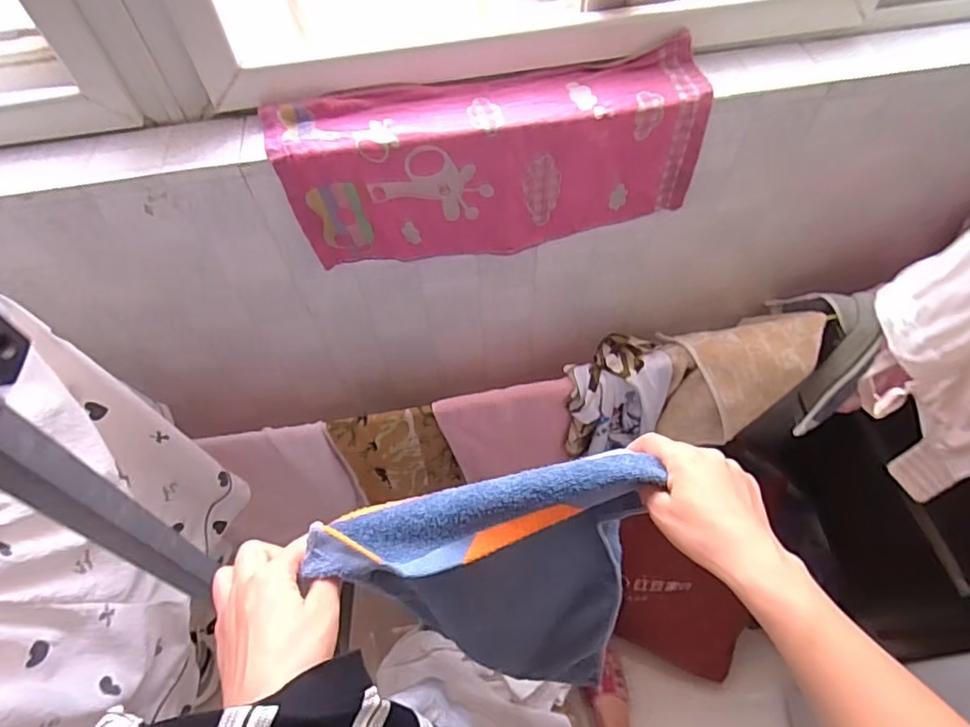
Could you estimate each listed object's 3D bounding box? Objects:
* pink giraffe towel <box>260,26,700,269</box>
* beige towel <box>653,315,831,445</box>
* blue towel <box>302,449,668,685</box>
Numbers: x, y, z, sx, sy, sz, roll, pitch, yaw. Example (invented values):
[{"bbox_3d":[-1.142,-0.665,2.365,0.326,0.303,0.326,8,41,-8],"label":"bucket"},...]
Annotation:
[{"bbox_3d":[0.007,-0.216,0.616,0.434,0.165,0.097,-6,60,-5],"label":"pink giraffe towel"},{"bbox_3d":[0.344,0.032,0.790,0.184,0.193,0.106,1,59,0],"label":"beige towel"},{"bbox_3d":[0.057,0.278,0.632,0.242,0.646,0.084,-17,55,0],"label":"blue towel"}]

